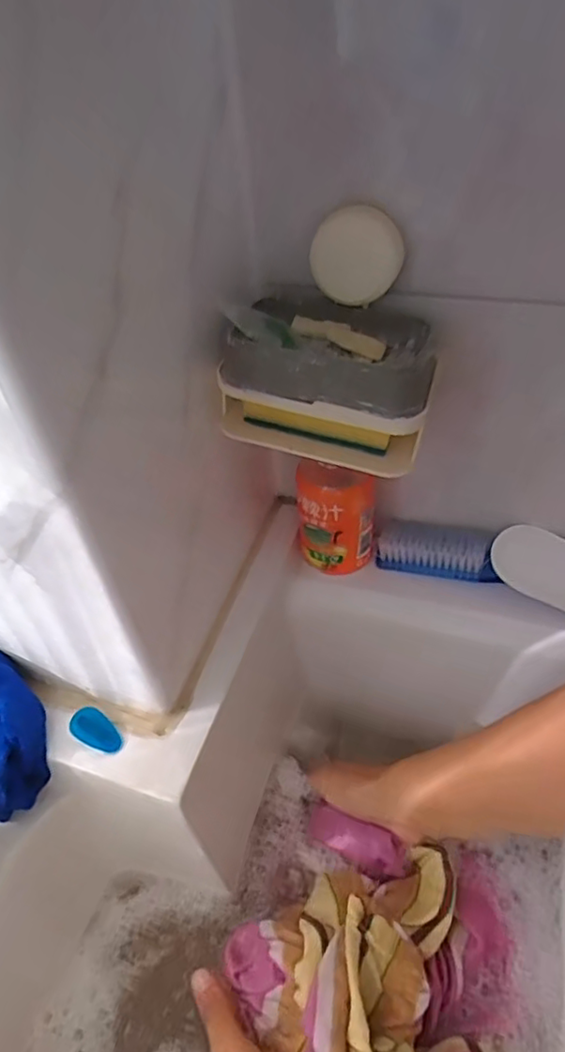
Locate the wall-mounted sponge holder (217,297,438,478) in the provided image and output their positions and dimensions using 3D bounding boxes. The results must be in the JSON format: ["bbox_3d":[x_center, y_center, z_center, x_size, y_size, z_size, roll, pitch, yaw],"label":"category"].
[{"bbox_3d":[0.029,-0.094,0.388,0.133,0.078,0.085,9,46,13],"label":"wall-mounted sponge holder"}]

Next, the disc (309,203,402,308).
[{"bbox_3d":[0.045,-0.165,0.373,0.054,0.054,0.012,5,45,9],"label":"disc"}]

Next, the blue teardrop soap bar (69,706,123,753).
[{"bbox_3d":[-0.126,0.138,0.410,0.038,0.009,0.021,23,50,24],"label":"blue teardrop soap bar"}]

